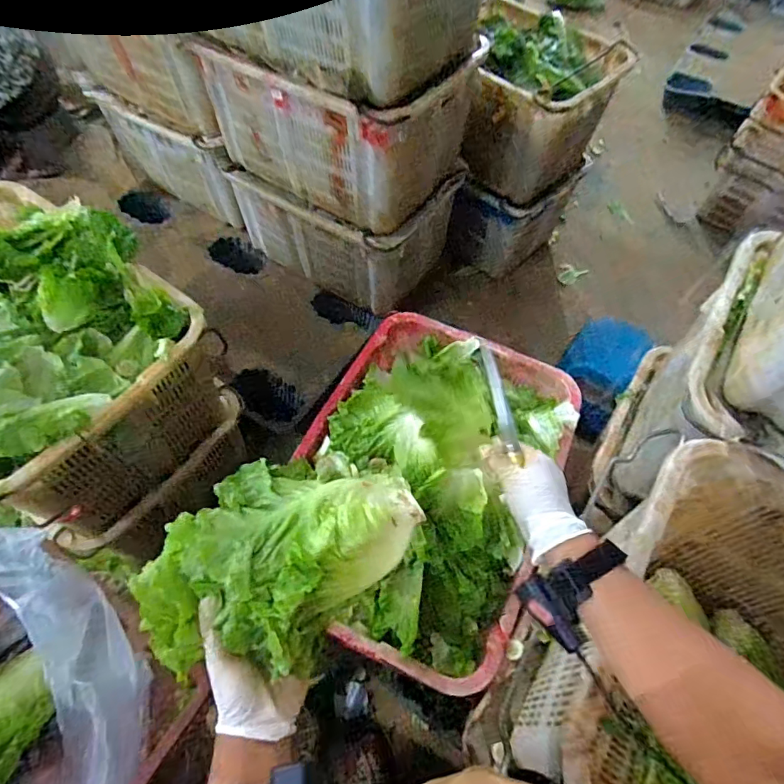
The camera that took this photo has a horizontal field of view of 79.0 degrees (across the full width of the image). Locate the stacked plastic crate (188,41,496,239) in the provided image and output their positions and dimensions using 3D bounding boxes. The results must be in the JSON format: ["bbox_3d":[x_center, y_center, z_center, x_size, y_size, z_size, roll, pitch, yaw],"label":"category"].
[{"bbox_3d":[-0.140,-0.718,1.252,0.611,0.319,0.362,32,63,16],"label":"stacked plastic crate"}]

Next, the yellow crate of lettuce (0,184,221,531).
[{"bbox_3d":[-0.731,-0.089,0.976,0.669,0.372,0.485,31,62,15],"label":"yellow crate of lettuce"}]

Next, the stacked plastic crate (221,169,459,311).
[{"bbox_3d":[-0.130,-0.571,1.563,0.621,0.338,0.435,32,63,16],"label":"stacked plastic crate"}]

